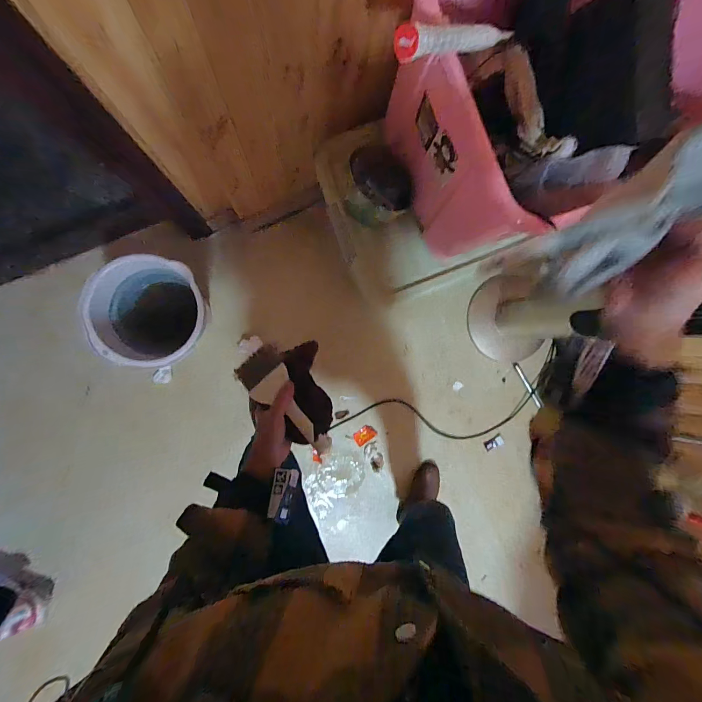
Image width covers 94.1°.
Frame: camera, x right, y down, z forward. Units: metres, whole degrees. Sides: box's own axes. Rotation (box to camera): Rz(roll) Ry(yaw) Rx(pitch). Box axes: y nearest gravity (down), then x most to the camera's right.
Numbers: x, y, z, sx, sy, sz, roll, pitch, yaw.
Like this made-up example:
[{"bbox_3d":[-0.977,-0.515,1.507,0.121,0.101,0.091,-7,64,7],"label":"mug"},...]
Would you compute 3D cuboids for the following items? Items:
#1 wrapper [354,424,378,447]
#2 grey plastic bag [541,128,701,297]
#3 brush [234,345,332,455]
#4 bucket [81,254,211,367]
[{"bbox_3d":[0.049,0.291,1.134,0.077,0.004,0.052,-36,95,-4],"label":"wrapper"},{"bbox_3d":[0.216,-0.103,0.241,0.057,0.155,0.016,35,43,-6],"label":"grey plastic bag"},{"bbox_3d":[-0.099,0.083,0.520,0.075,0.015,0.192,-39,87,-4],"label":"brush"},{"bbox_3d":[-0.522,-0.103,0.924,0.249,0.306,0.273,0,92,-7],"label":"bucket"}]

